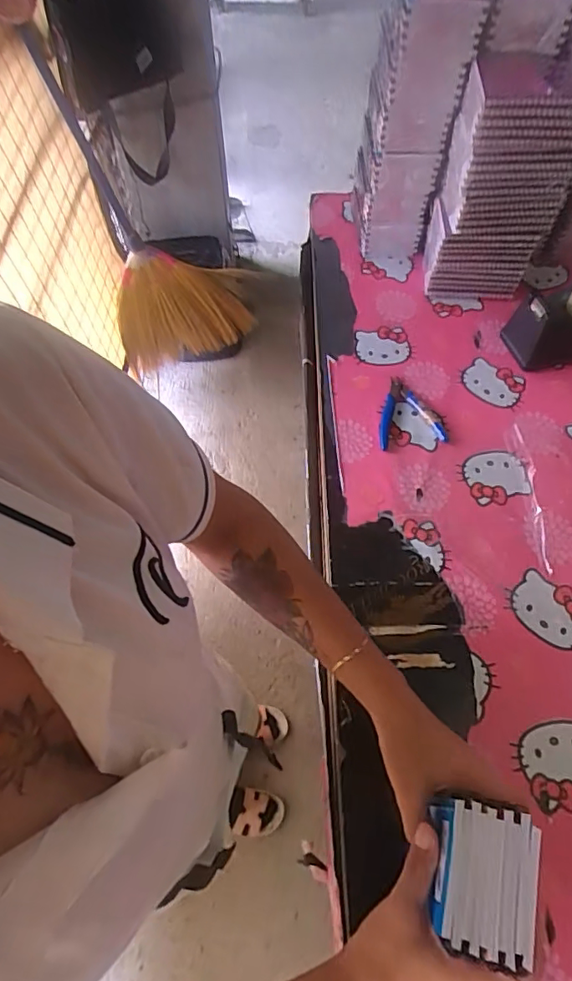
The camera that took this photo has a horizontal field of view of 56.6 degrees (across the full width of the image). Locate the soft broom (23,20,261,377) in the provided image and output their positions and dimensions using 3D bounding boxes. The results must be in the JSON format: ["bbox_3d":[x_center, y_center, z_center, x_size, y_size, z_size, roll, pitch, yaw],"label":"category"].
[{"bbox_3d":[-0.311,-0.695,1.454,0.403,0.914,0.124,-4,58,-4],"label":"soft broom"}]

